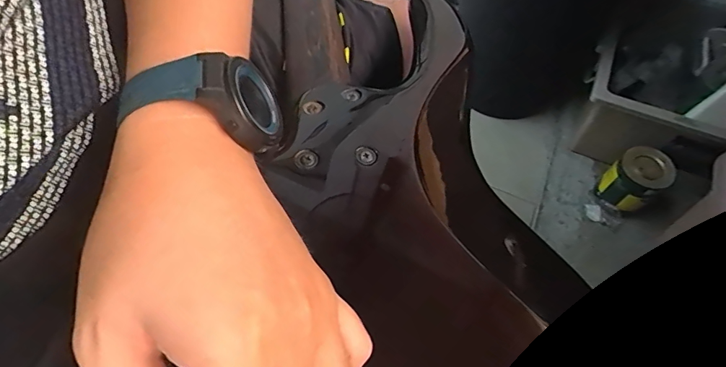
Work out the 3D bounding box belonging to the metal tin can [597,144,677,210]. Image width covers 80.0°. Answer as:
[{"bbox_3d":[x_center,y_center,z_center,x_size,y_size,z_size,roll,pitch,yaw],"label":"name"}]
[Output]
[{"bbox_3d":[0.591,-0.006,0.953,0.106,0.132,0.101,1,60,-2],"label":"metal tin can"}]

